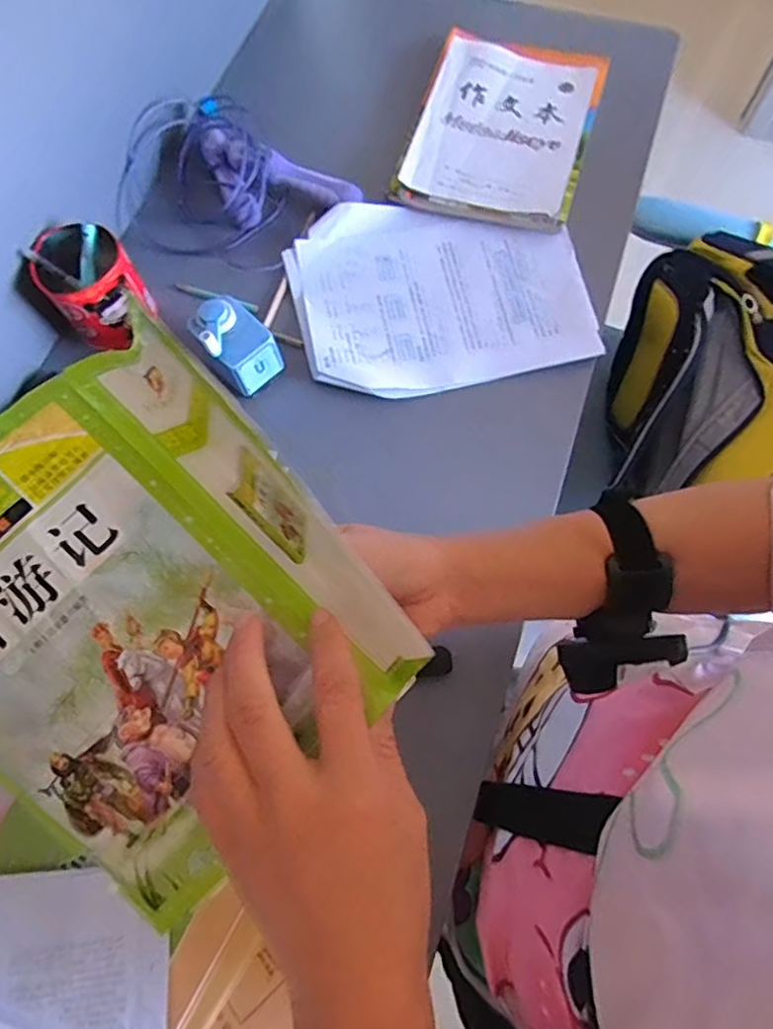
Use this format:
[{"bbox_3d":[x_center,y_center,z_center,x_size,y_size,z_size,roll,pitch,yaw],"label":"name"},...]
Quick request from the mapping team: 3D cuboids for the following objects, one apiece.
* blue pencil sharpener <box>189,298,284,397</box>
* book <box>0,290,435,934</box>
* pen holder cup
[{"bbox_3d":[-0.154,-0.169,0.596,0.077,0.086,0.067,41,77,14],"label":"blue pencil sharpener"},{"bbox_3d":[-0.122,0.044,0.288,0.231,0.034,0.204,44,83,4],"label":"book"},{"bbox_3d":[-0.301,-0.237,0.621,0.088,0.092,0.090,-1,71,1],"label":"pen holder cup"}]

